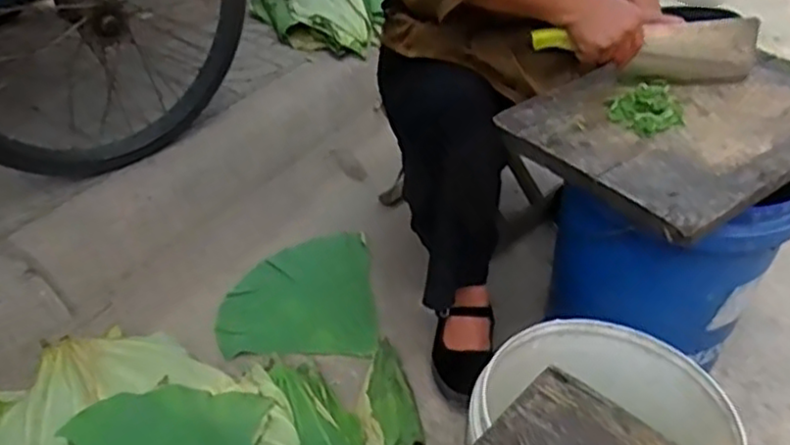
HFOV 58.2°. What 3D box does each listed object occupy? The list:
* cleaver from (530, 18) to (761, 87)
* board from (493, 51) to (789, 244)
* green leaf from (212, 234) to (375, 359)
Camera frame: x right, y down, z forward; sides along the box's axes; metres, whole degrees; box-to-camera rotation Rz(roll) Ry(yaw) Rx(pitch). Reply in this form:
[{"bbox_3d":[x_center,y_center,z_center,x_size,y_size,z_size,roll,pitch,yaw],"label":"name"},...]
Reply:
[{"bbox_3d":[0.325,-0.218,0.915,0.308,0.083,0.023,-6,42,-10],"label":"cleaver"},{"bbox_3d":[0.376,-0.134,0.894,0.450,0.033,0.286,-24,48,-30],"label":"board"},{"bbox_3d":[-0.162,0.121,1.183,0.246,0.026,0.263,-3,41,-6],"label":"green leaf"}]

